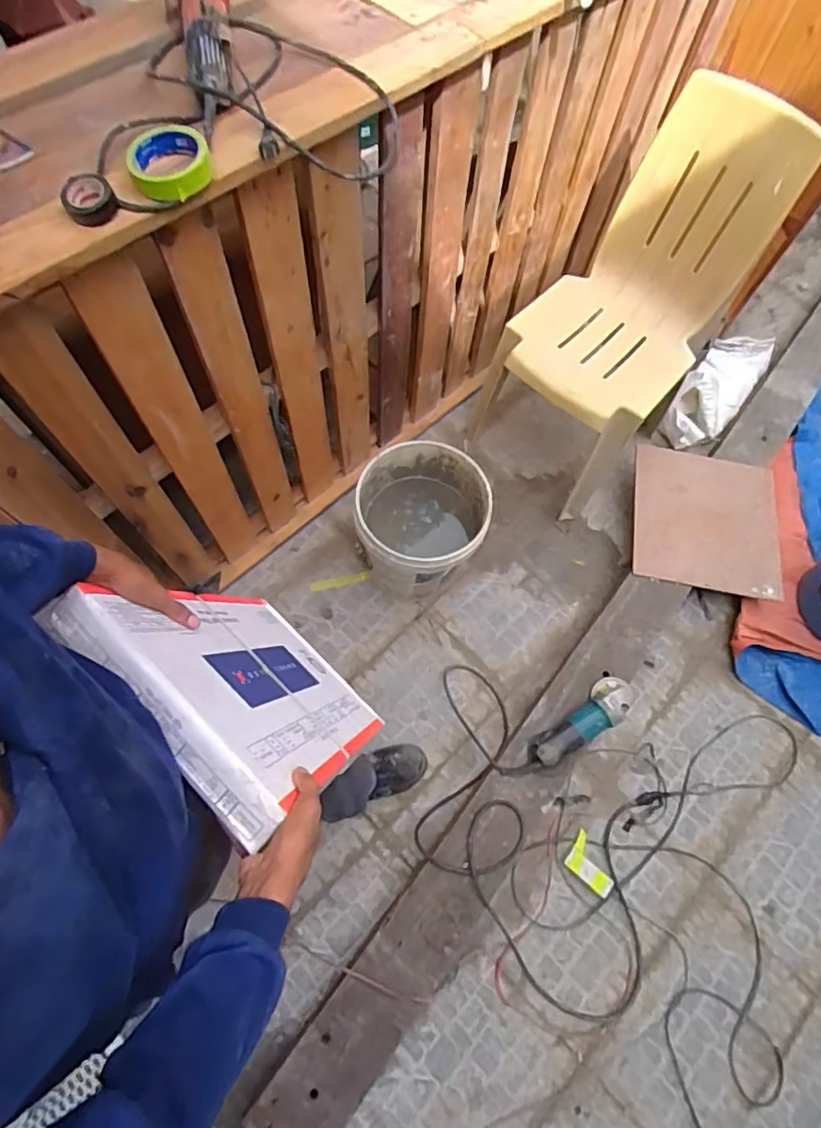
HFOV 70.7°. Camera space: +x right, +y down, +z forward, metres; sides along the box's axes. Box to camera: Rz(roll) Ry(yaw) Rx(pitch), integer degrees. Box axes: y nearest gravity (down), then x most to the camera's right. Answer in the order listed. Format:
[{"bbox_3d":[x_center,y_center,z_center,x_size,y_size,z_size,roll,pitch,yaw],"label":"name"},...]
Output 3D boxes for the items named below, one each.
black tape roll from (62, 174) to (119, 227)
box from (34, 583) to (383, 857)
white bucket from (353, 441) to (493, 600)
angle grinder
[{"bbox_3d":[-0.371,-0.421,0.672,0.053,0.024,0.062,1,69,-5],"label":"black tape roll"},{"bbox_3d":[-0.195,0.154,0.745,0.290,0.457,0.046,43,93,10],"label":"box"},{"bbox_3d":[0.035,-0.093,1.453,0.294,0.325,0.316,2,69,-5],"label":"white bucket"},{"bbox_3d":[0.395,0.357,1.298,0.295,0.081,0.093,-33,75,-16],"label":"angle grinder"}]

